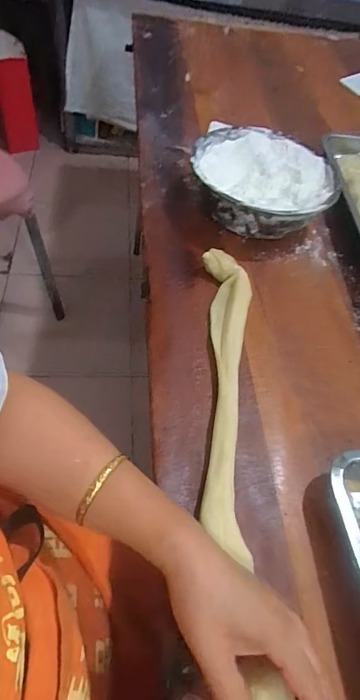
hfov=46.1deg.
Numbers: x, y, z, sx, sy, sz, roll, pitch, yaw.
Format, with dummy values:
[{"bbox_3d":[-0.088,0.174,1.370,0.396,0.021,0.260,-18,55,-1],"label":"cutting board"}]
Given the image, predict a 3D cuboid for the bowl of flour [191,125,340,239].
[{"bbox_3d":[0.130,-0.261,0.664,0.217,0.073,0.210,5,53,-6],"label":"bowl of flour"}]

